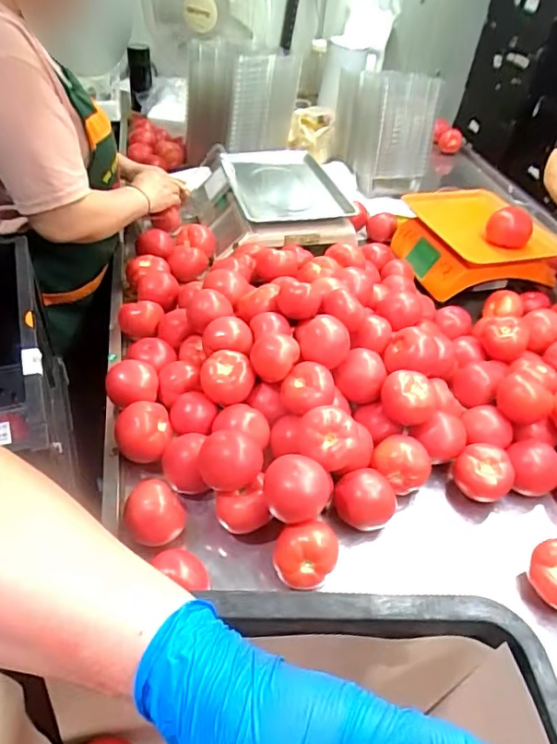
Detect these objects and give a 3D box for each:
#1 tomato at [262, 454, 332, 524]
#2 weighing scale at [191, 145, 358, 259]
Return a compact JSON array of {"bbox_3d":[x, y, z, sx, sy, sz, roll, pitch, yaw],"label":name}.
[{"bbox_3d":[0.023,0.135,0.589,0.078,0.066,0.066,0,43,-6],"label":"tomato"},{"bbox_3d":[-0.021,-0.384,1.144,0.288,0.118,0.351,-7,44,-13],"label":"weighing scale"}]

